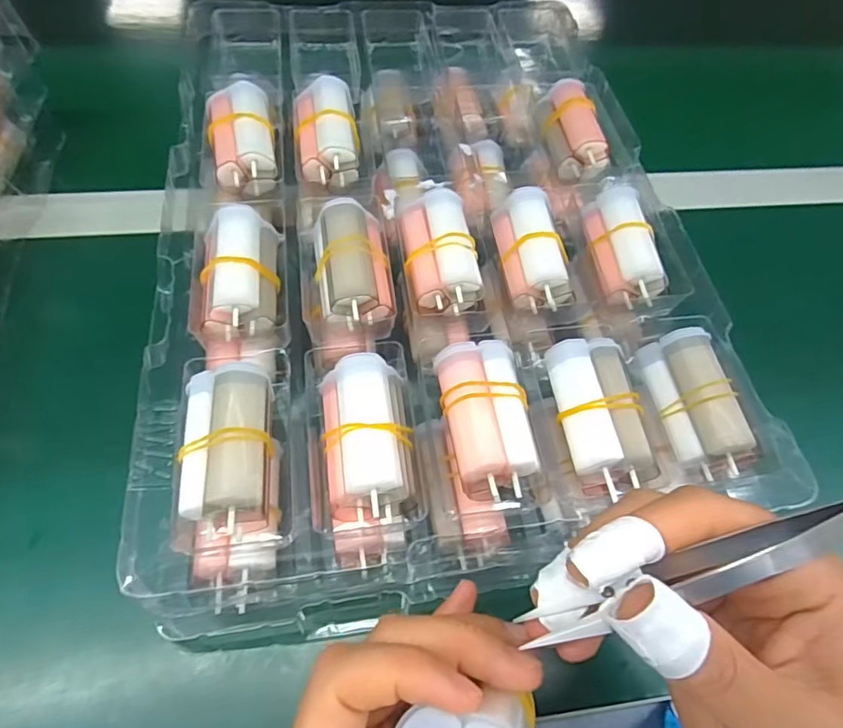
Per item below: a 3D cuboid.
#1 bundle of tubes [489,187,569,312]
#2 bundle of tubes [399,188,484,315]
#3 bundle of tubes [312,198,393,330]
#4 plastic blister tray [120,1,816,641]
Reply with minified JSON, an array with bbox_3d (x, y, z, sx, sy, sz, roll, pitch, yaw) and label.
[{"bbox_3d":[0.058,-0.063,0.288,0.029,0.023,0.065,-4,61,-6],"label":"bundle of tubes"},{"bbox_3d":[0.009,-0.058,0.281,0.035,0.026,0.065,-7,61,-8],"label":"bundle of tubes"},{"bbox_3d":[-0.035,-0.051,0.275,0.036,0.026,0.064,-6,61,-7],"label":"bundle of tubes"},{"bbox_3d":[-0.005,-0.081,0.320,0.277,0.071,0.398,-7,61,-8],"label":"plastic blister tray"}]

